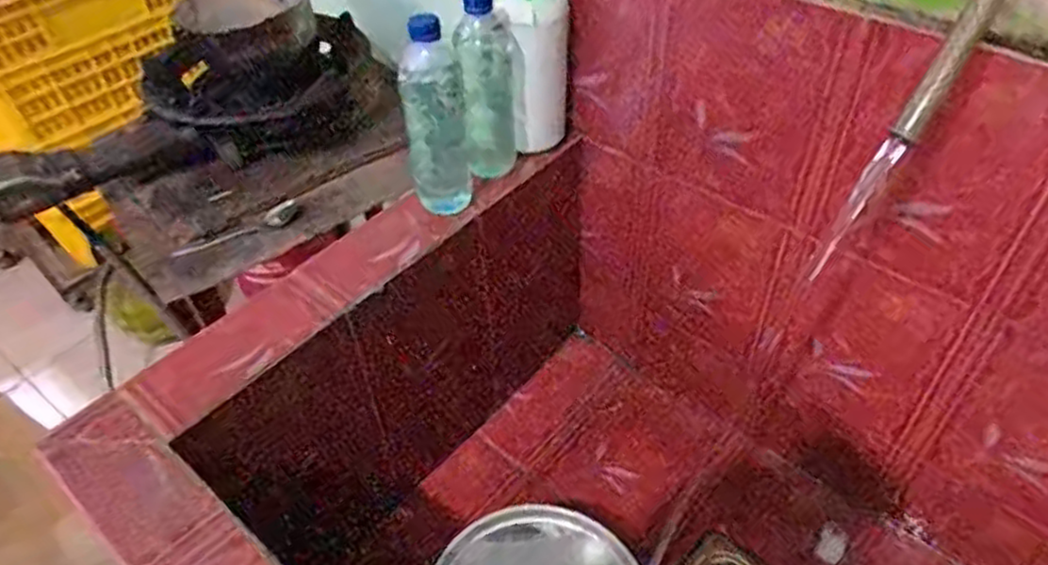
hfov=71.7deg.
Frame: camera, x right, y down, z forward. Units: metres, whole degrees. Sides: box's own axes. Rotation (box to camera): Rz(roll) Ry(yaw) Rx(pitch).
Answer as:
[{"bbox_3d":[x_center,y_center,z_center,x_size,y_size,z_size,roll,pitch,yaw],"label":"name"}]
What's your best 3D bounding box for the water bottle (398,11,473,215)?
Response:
[{"bbox_3d":[-0.098,-0.178,0.794,0.065,0.218,0.054,-8,45,-4],"label":"water bottle"}]

